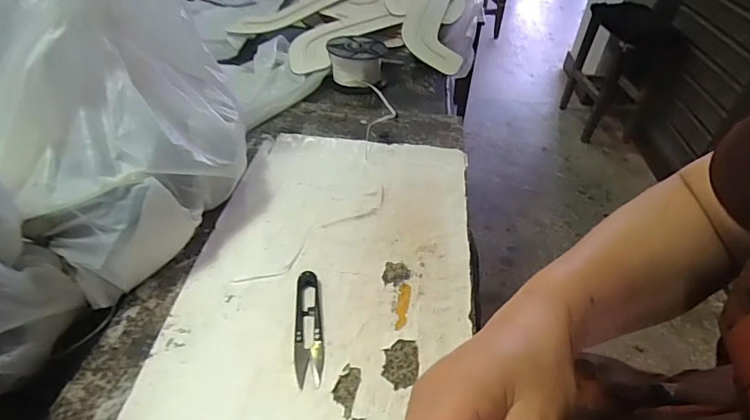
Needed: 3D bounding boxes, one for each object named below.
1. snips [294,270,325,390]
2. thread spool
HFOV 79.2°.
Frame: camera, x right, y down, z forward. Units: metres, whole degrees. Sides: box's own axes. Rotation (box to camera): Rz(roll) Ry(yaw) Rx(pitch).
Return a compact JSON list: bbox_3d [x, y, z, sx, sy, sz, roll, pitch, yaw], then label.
[{"bbox_3d":[-0.055,0.092,0.370,0.023,0.009,0.103,-3,41,-7],"label":"snips"},{"bbox_3d":[-0.028,-0.236,0.724,0.089,0.055,0.104,2,41,-2],"label":"thread spool"}]

